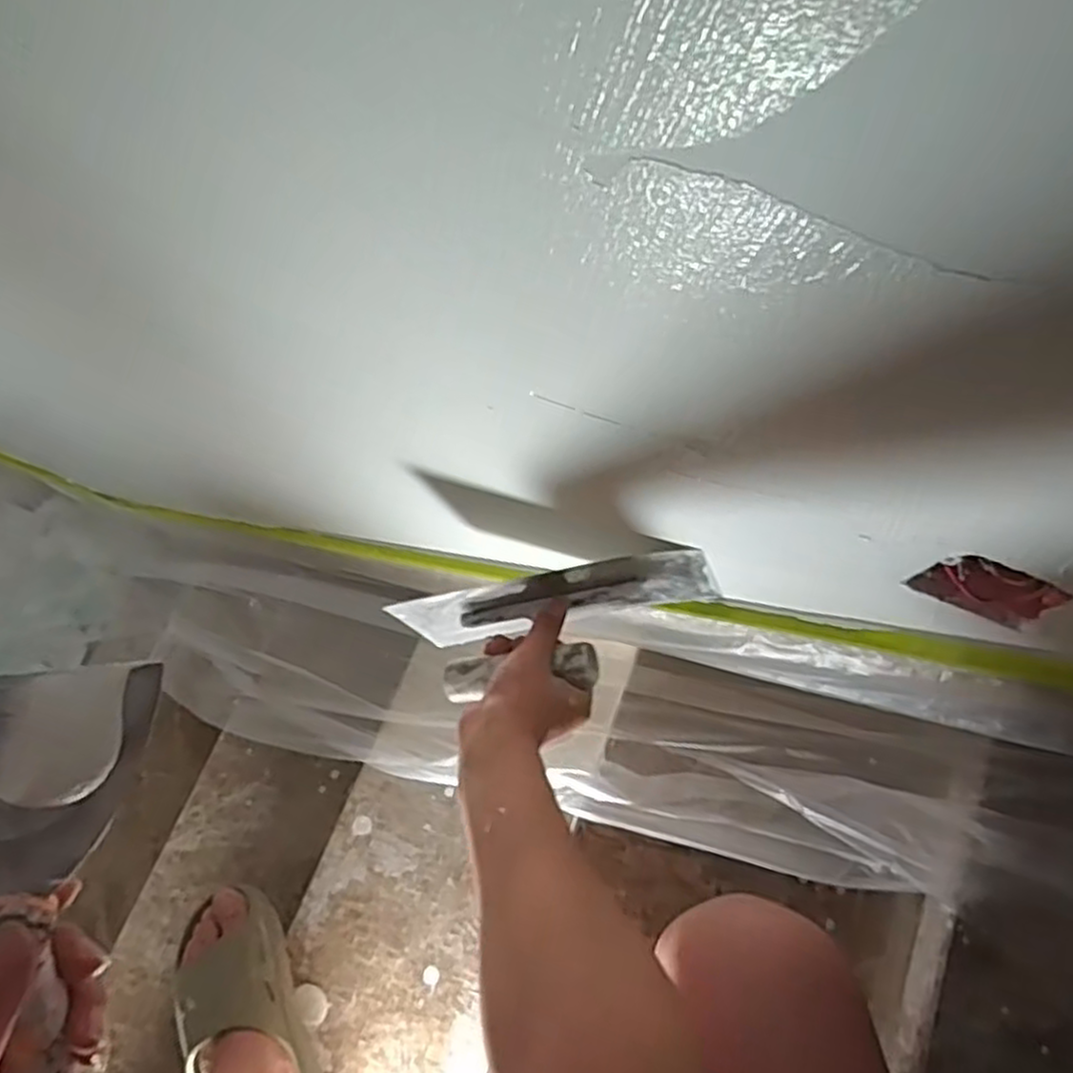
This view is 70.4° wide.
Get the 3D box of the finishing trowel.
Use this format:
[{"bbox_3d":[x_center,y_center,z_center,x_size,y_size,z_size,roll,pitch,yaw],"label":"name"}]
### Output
[{"bbox_3d":[0.017,0.074,0.600,0.250,0.111,0.083,-14,75,12],"label":"finishing trowel"}]

